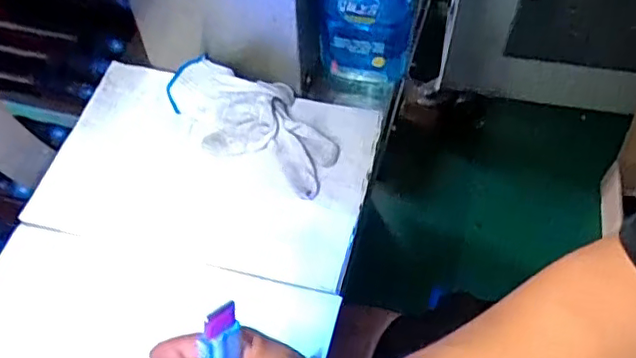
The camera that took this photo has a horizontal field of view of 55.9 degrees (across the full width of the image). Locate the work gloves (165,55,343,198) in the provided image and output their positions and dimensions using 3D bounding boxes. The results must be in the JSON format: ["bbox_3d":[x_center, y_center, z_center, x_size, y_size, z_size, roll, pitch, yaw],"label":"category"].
[{"bbox_3d":[-0.060,-0.060,0.571,0.174,0.047,0.094,25,60,14],"label":"work gloves"}]

